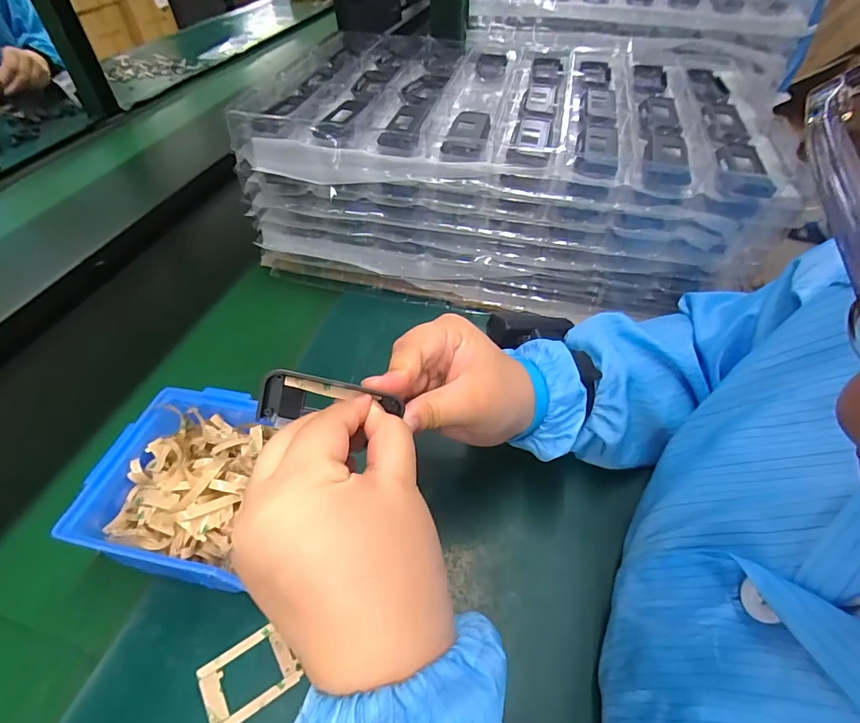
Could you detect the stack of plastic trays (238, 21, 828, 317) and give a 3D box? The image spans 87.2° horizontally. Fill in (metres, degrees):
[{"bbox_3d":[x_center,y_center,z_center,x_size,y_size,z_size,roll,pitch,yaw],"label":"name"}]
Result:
[{"bbox_3d":[0.080,-0.232,0.528,0.500,0.153,0.304,9,49,9],"label":"stack of plastic trays"}]

